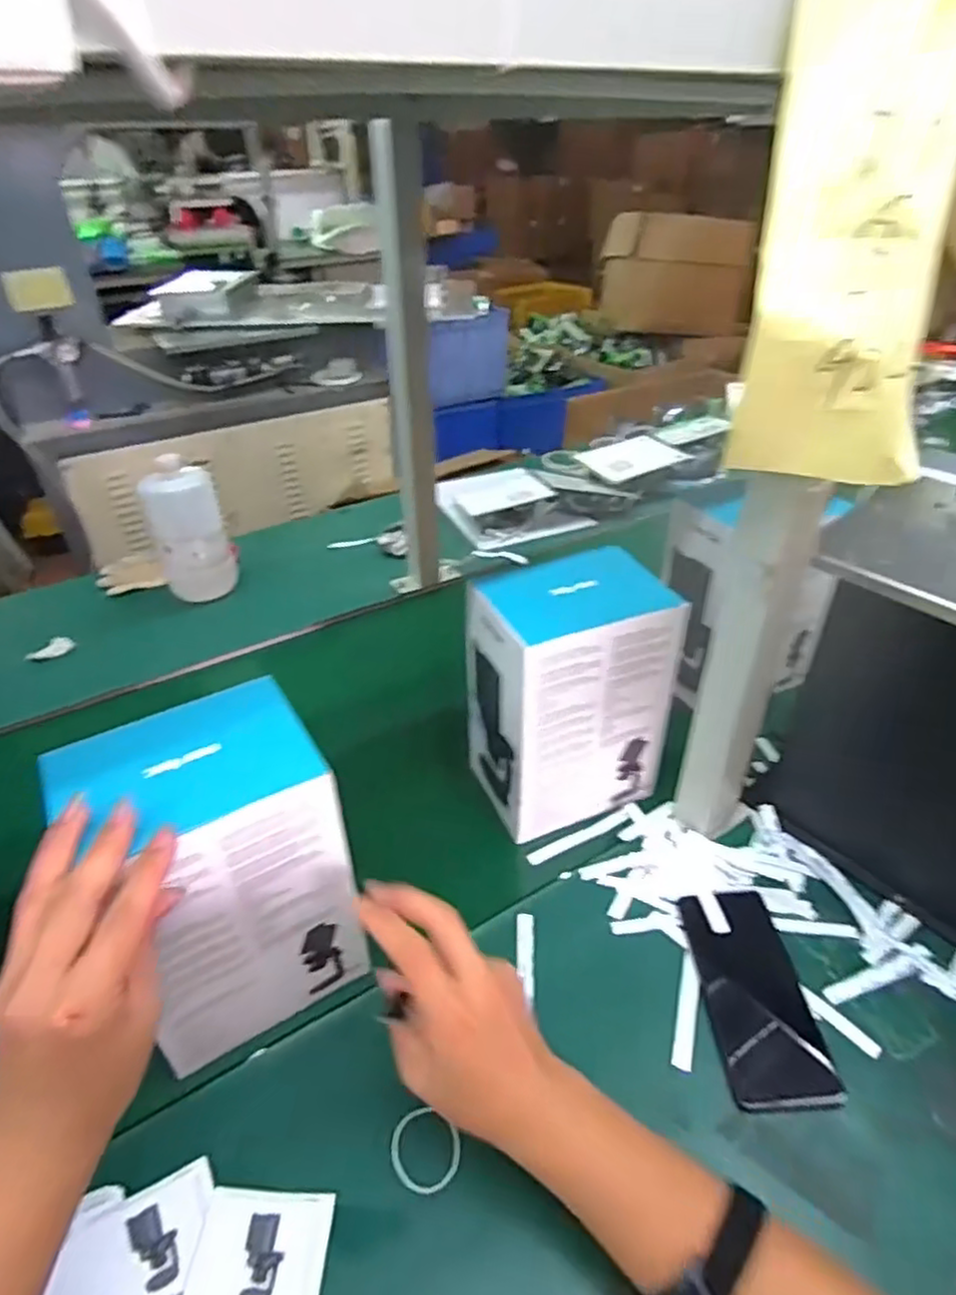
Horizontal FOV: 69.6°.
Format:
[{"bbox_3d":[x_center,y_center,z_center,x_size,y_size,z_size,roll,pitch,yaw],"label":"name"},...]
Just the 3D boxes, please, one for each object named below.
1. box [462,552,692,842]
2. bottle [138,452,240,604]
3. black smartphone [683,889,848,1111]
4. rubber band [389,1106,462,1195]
[{"bbox_3d":[0.079,0.045,0.643,0.154,0.221,0.130,-15,39,-19],"label":"box"},{"bbox_3d":[-0.408,-0.165,0.992,0.088,0.202,0.090,-9,38,-12],"label":"bottle"},{"bbox_3d":[0.209,0.260,0.524,0.073,0.010,0.157,-1,37,-2],"label":"black smartphone"},{"bbox_3d":[-0.035,0.328,0.446,0.046,0.004,0.042,17,40,21],"label":"rubber band"}]

